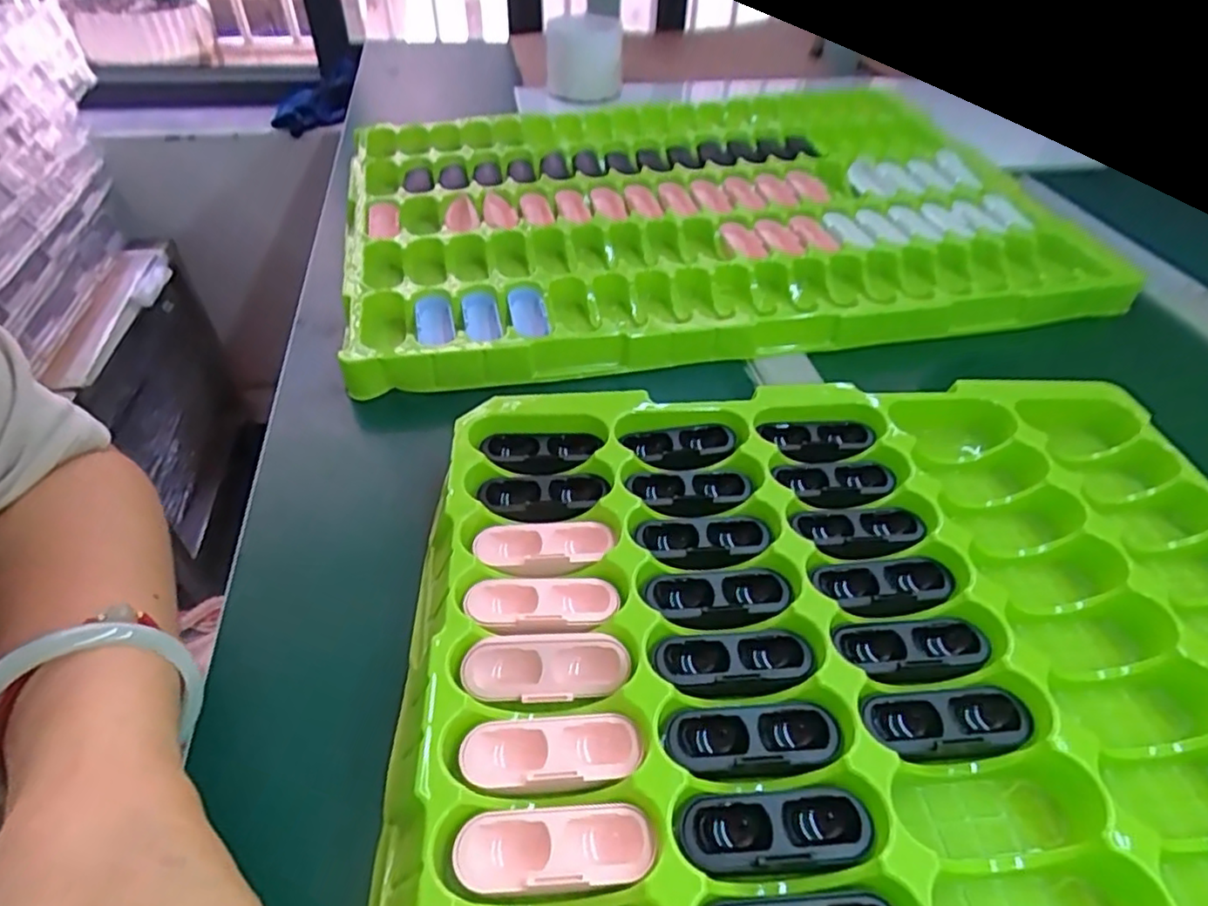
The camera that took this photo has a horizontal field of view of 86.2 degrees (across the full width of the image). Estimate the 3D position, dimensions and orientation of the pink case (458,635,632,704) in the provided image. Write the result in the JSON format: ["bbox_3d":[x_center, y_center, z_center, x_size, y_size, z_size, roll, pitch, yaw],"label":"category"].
[{"bbox_3d":[-0.023,0.083,0.253,0.064,0.010,0.022,-2,45,-4],"label":"pink case"}]

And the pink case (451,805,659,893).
[{"bbox_3d":[-0.016,0.130,0.213,0.064,0.007,0.023,-2,45,-4],"label":"pink case"}]

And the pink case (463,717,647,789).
[{"bbox_3d":[-0.019,0.108,0.234,0.063,0.008,0.023,-3,45,-5],"label":"pink case"}]

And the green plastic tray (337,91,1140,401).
[{"bbox_3d":[0.091,-0.213,0.540,0.559,0.040,0.392,-6,45,-8],"label":"green plastic tray"}]

